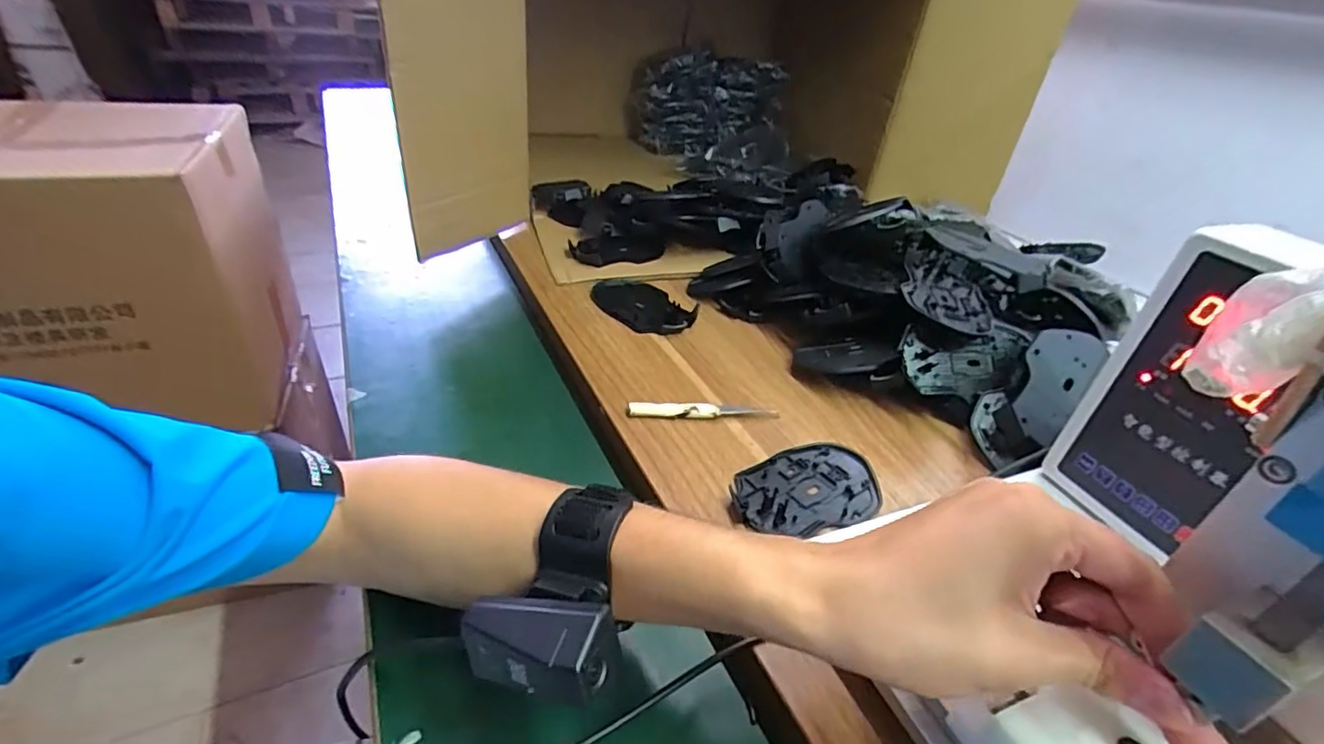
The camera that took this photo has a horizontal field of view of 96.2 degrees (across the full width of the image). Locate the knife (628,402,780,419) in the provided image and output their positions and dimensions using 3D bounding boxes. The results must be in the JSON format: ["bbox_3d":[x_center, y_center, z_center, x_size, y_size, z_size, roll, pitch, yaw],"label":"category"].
[{"bbox_3d":[0.033,0.030,0.469,0.120,0.009,0.015,0,35,-7],"label":"knife"}]

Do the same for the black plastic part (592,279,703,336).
[{"bbox_3d":[-0.020,-0.069,0.599,0.075,0.012,0.117,-21,42,-33],"label":"black plastic part"}]

